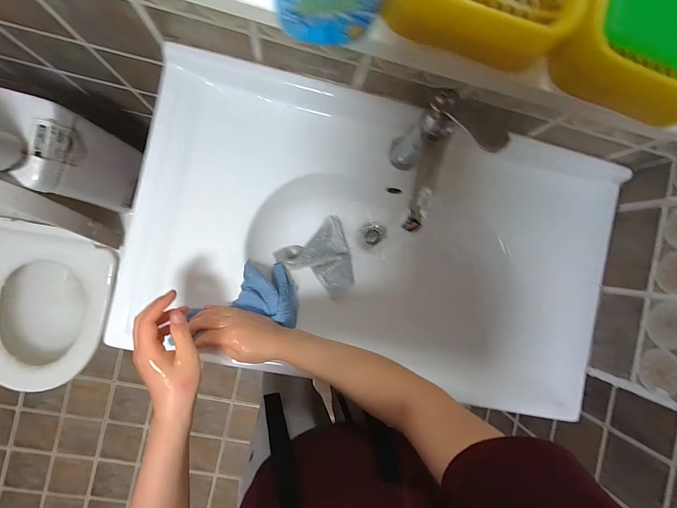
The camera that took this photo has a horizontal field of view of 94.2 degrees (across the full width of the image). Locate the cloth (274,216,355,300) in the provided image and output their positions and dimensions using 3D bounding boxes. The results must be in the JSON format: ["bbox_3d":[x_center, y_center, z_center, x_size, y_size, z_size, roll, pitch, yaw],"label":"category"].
[{"bbox_3d":[-0.027,0.017,0.635,0.151,0.022,0.137,-37,94,-27],"label":"cloth"}]

